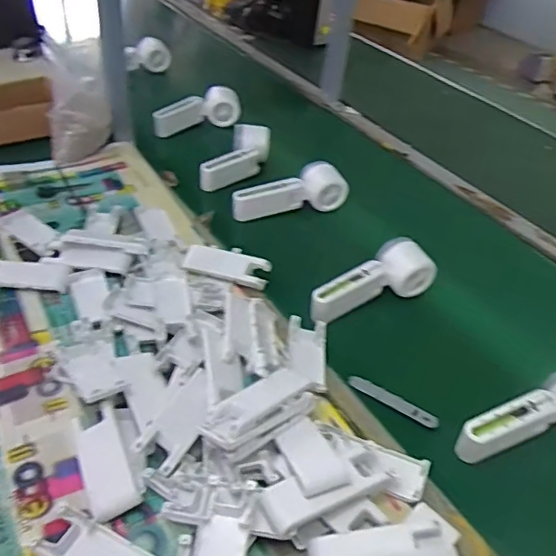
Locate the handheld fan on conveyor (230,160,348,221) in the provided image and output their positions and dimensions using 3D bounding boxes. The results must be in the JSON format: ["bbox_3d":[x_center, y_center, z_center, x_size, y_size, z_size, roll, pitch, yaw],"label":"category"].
[{"bbox_3d":[0.017,-0.117,0.812,0.169,0.062,0.057,-17,46,-25],"label":"handheld fan on conveyor"}]

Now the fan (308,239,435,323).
[{"bbox_3d":[0.107,0.000,0.663,0.164,0.055,0.052,-16,46,-24],"label":"fan"}]

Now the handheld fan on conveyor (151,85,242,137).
[{"bbox_3d":[-0.145,-0.300,1.002,0.167,0.057,0.042,-23,49,-30],"label":"handheld fan on conveyor"}]

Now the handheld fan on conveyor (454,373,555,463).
[{"bbox_3d":[0.252,0.141,0.530,0.157,0.046,0.066,-18,46,-25],"label":"handheld fan on conveyor"}]

